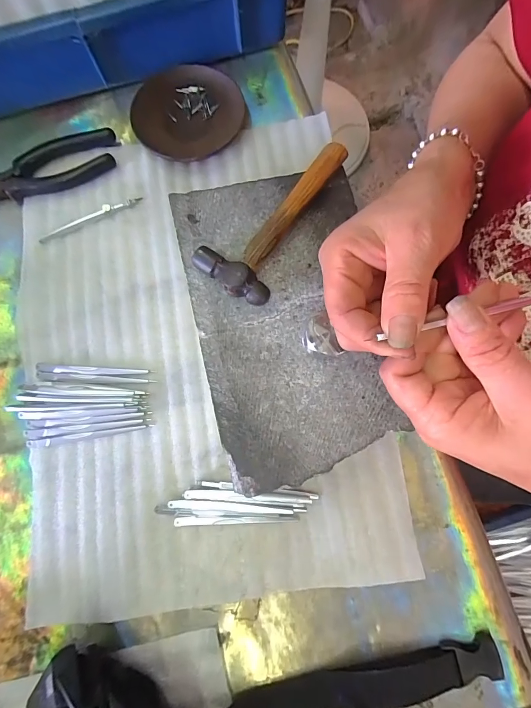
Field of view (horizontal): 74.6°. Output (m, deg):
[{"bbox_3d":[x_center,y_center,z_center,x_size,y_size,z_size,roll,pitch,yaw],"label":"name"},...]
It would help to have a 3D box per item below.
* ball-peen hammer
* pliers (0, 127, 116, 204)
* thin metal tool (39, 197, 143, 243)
[{"bbox_3d":[0.005,-0.115,0.278,0.061,0.021,0.152,28,81,6],"label":"ball-peen hammer"},{"bbox_3d":[-0.226,-0.180,0.350,0.162,0.016,0.049,-28,80,-4],"label":"pliers"},{"bbox_3d":[-0.175,-0.137,0.346,0.107,0.006,0.007,-25,80,-4],"label":"thin metal tool"}]

